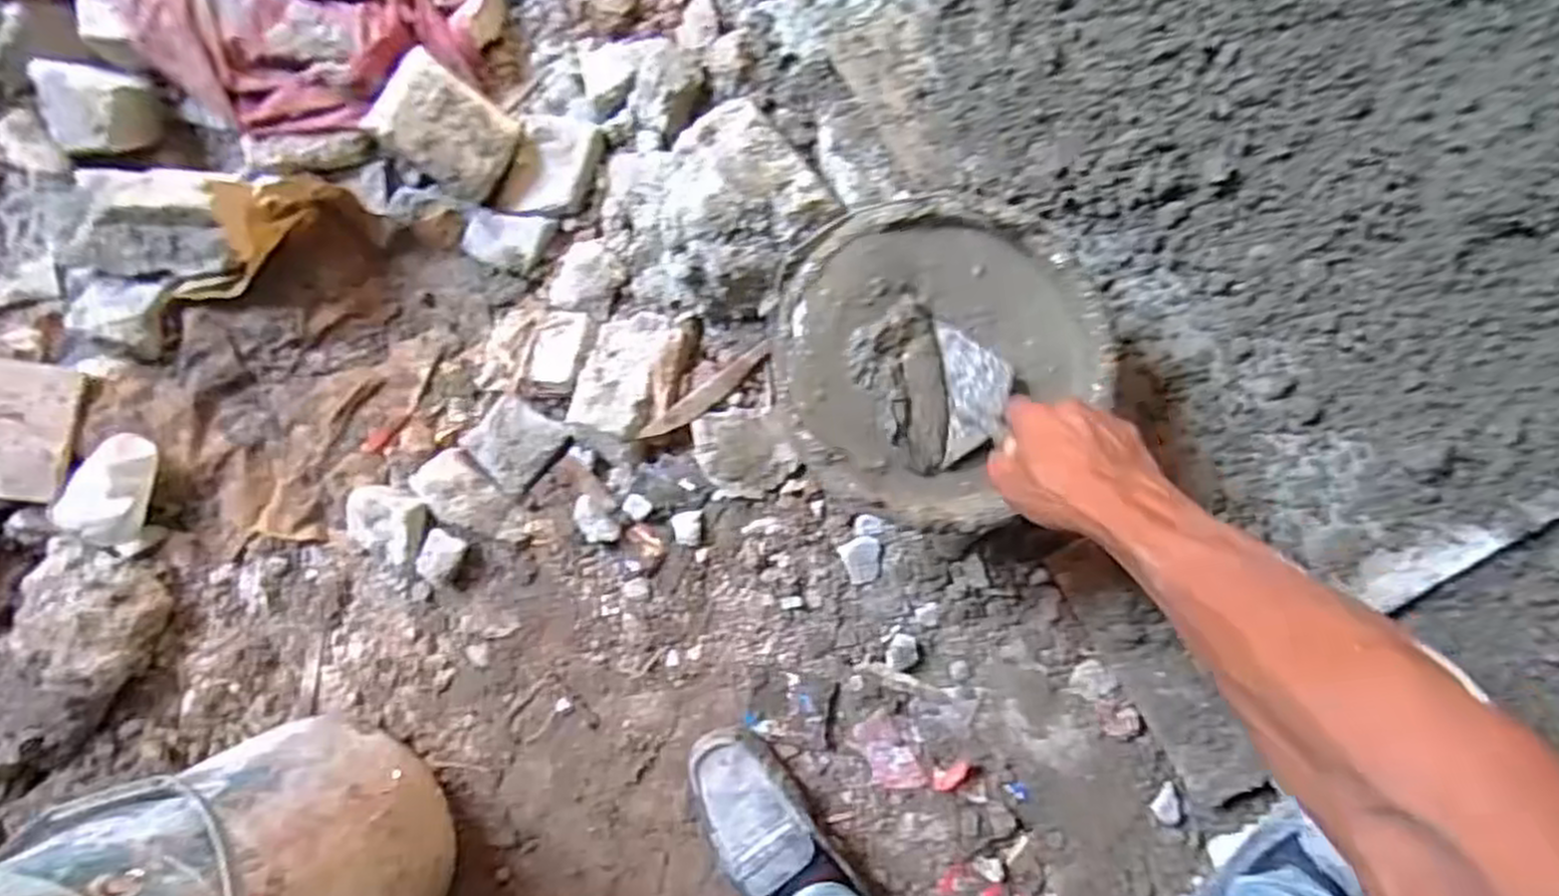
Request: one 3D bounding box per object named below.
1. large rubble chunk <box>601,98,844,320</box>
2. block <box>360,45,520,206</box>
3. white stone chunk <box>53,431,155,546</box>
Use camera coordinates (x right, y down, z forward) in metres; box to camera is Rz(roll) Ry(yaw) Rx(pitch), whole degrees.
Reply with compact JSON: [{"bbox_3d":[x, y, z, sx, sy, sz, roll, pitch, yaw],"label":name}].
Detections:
[{"bbox_3d":[-0.070,-0.223,0.743,0.192,0.096,0.195,0,97,3],"label":"large rubble chunk"},{"bbox_3d":[-0.318,-0.301,0.750,0.123,0.064,0.100,38,95,-30],"label":"block"},{"bbox_3d":[-0.642,0.039,0.767,0.061,0.060,0.109,29,98,-1],"label":"white stone chunk"}]

